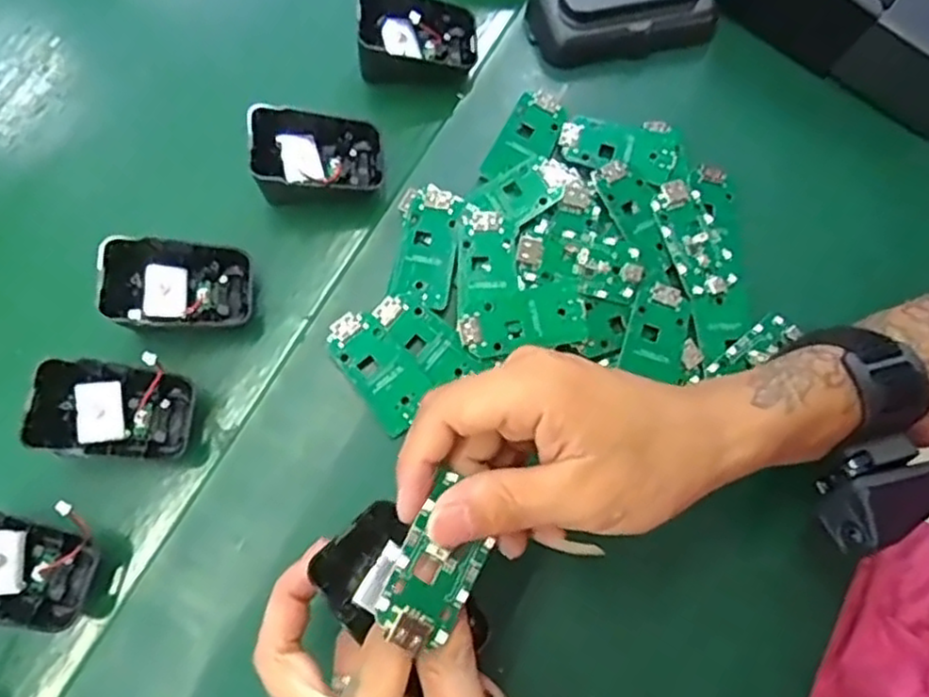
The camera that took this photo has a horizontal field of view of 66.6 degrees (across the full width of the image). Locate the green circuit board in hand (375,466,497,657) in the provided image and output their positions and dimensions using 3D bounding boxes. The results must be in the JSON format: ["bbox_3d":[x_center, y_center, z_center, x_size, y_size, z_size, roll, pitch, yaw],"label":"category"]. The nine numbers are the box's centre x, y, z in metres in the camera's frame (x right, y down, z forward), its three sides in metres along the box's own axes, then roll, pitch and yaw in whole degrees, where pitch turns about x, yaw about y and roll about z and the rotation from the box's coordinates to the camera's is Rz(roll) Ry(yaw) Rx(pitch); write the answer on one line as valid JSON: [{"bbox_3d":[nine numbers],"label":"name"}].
[{"bbox_3d":[-0.009,0.078,0.256,0.031,0.004,0.057,36,65,-11],"label":"green circuit board in hand"}]

